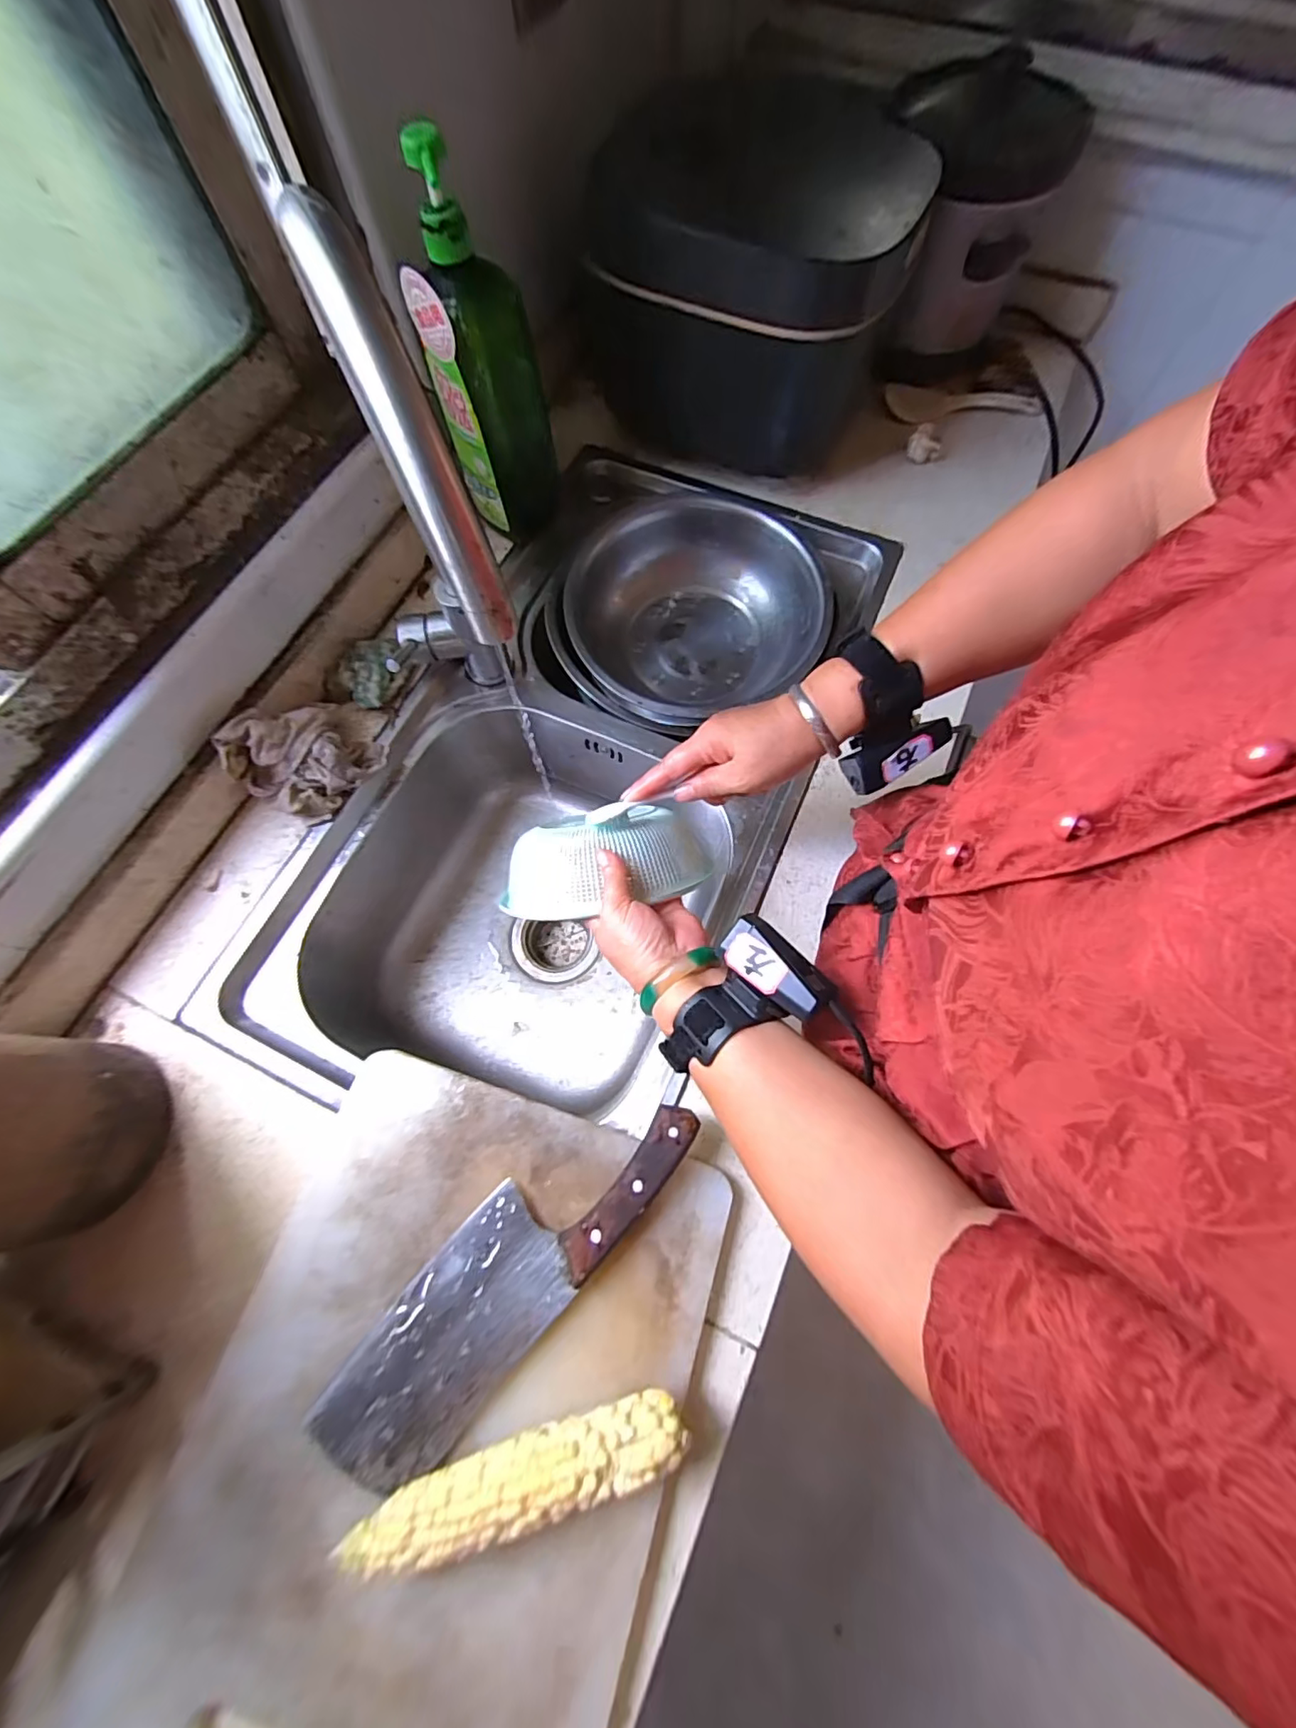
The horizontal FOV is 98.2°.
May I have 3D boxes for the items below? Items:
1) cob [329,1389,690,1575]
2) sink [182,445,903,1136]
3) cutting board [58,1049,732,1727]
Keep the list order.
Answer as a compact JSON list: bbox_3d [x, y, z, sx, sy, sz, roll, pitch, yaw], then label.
[{"bbox_3d":[-0.074,0.362,0.333,0.194,0.041,0.034,-15,71,-5],"label":"cob"},{"bbox_3d":[-0.058,-0.086,0.632,0.402,0.201,0.724,25,72,9],"label":"sink"},{"bbox_3d":[-0.136,0.357,0.355,0.295,0.025,0.388,18,72,6],"label":"cutting board"}]

